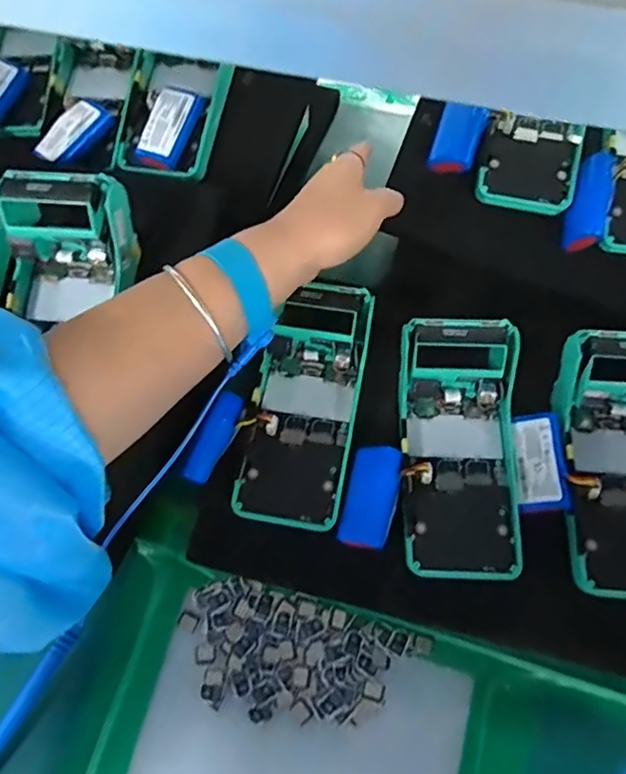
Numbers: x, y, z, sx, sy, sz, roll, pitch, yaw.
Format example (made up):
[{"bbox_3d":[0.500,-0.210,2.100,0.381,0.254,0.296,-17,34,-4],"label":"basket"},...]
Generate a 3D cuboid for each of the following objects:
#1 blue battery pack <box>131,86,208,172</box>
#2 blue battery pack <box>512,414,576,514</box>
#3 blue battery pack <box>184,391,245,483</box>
[{"bbox_3d":[-0.118,-0.216,0.458,0.035,0.016,0.073,24,83,11],"label":"blue battery pack"},{"bbox_3d":[0.154,0.052,0.376,0.031,0.014,0.067,-9,63,25],"label":"blue battery pack"},{"bbox_3d":[-0.069,0.036,0.391,0.018,0.014,0.066,23,80,11],"label":"blue battery pack"}]

